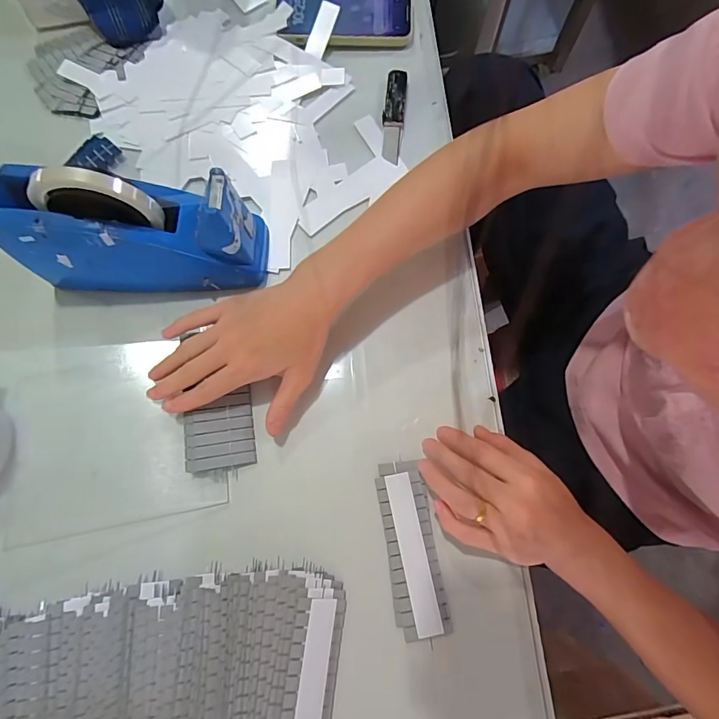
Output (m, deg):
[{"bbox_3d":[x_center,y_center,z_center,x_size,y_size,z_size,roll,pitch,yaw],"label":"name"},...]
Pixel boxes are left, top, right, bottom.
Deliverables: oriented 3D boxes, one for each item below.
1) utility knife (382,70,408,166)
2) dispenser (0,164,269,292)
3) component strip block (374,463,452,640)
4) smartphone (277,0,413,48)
[{"bbox_3d":[0.038,-0.269,0.465,0.022,0.012,0.119,6,75,3],"label":"utility knife"},{"bbox_3d":[-0.196,-0.115,0.373,0.206,0.116,0.069,-1,75,1],"label":"dispenser"},{"bbox_3d":[0.042,0.154,0.351,0.041,0.009,0.135,-9,75,-1],"label":"component strip block"},{"bbox_3d":[-0.015,-0.406,0.495,0.153,0.017,0.085,-4,75,0],"label":"smartphone"}]

